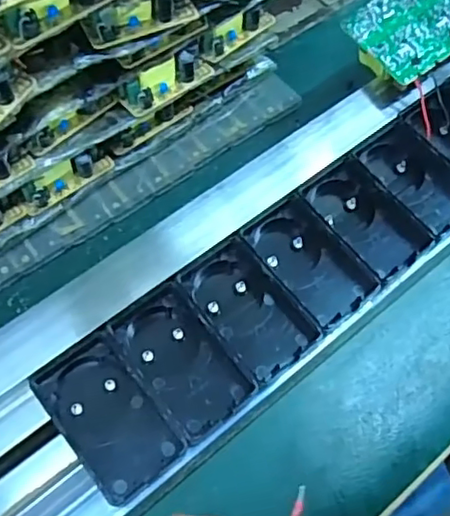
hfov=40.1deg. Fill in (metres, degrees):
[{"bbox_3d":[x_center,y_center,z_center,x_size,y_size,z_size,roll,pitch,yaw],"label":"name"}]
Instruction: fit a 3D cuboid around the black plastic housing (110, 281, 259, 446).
[{"bbox_3d":[-0.020,0.051,0.308,0.044,0.018,0.069,-32,70,-18],"label":"black plastic housing"}]

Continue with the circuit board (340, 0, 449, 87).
[{"bbox_3d":[0.105,-0.134,0.394,0.038,0.027,0.065,-26,68,-15],"label":"circuit board"}]

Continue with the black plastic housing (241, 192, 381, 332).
[{"bbox_3d":[0.044,0.003,0.336,0.041,0.023,0.069,-32,70,-18],"label":"black plastic housing"}]

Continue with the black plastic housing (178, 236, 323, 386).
[{"bbox_3d":[0.012,0.026,0.323,0.038,0.026,0.068,-34,70,-18],"label":"black plastic housing"}]

